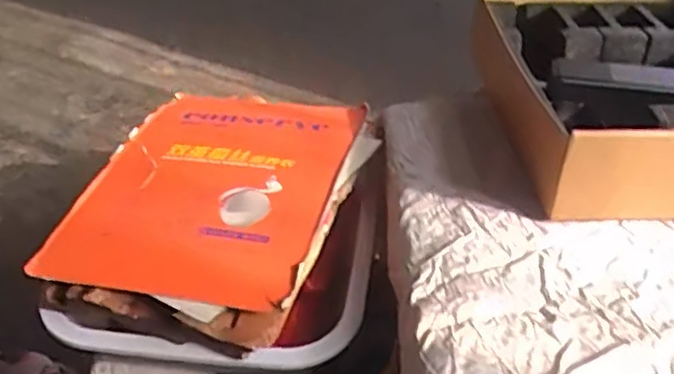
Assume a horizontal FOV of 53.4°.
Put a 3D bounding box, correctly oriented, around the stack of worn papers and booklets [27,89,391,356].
[{"bbox_3d":[-0.117,-0.002,0.671,0.255,0.036,0.335,13,40,14],"label":"stack of worn papers and booklets"}]

